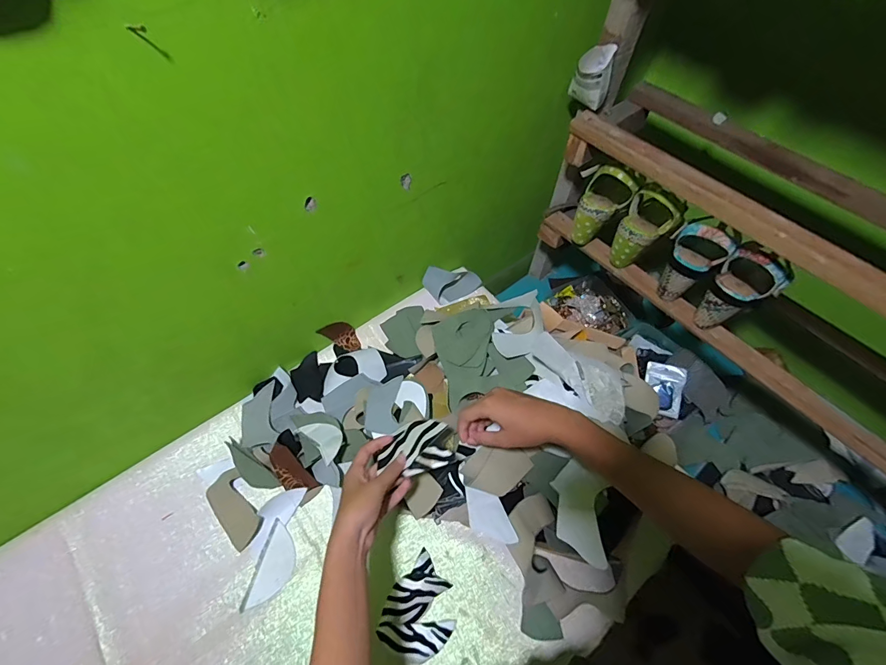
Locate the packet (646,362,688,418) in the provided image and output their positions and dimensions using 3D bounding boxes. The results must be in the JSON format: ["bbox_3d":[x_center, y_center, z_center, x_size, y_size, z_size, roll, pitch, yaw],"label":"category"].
[{"bbox_3d":[0.432,0.112,0.771,0.067,0.009,0.098,13,88,24],"label":"packet"}]

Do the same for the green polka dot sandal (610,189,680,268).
[{"bbox_3d":[0.338,-0.172,0.666,0.079,0.130,0.079,32,61,17],"label":"green polka dot sandal"}]

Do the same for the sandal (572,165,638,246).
[{"bbox_3d":[0.284,-0.222,0.700,0.076,0.144,0.084,27,60,14],"label":"sandal"}]

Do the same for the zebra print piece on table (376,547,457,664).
[{"bbox_3d":[-0.031,0.373,0.525,0.092,0.010,0.105,40,64,21],"label":"zebra print piece on table"}]

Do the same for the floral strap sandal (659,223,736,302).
[{"bbox_3d":[0.396,-0.115,0.627,0.078,0.129,0.072,-38,67,-24],"label":"floral strap sandal"}]

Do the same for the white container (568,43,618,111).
[{"bbox_3d":[0.233,-0.397,0.615,0.060,0.075,0.047,19,58,9],"label":"white container"}]

